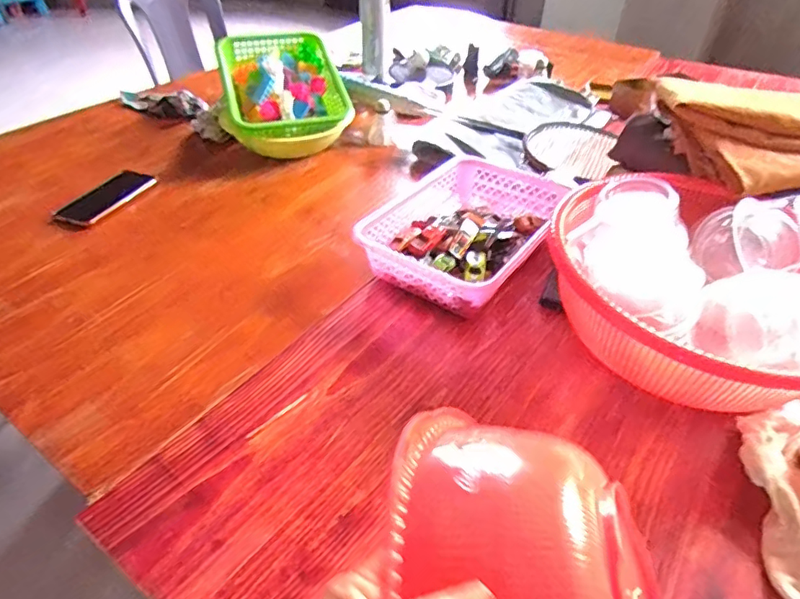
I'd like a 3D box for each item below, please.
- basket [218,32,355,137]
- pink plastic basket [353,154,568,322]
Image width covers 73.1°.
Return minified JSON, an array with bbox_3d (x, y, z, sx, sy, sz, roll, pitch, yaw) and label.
[{"bbox_3d":[-0.232,-0.414,1.056,0.231,0.100,0.323,-10,56,-16],"label":"basket"},{"bbox_3d":[0.103,-0.104,0.787,0.211,0.076,0.316,24,46,26],"label":"pink plastic basket"}]

